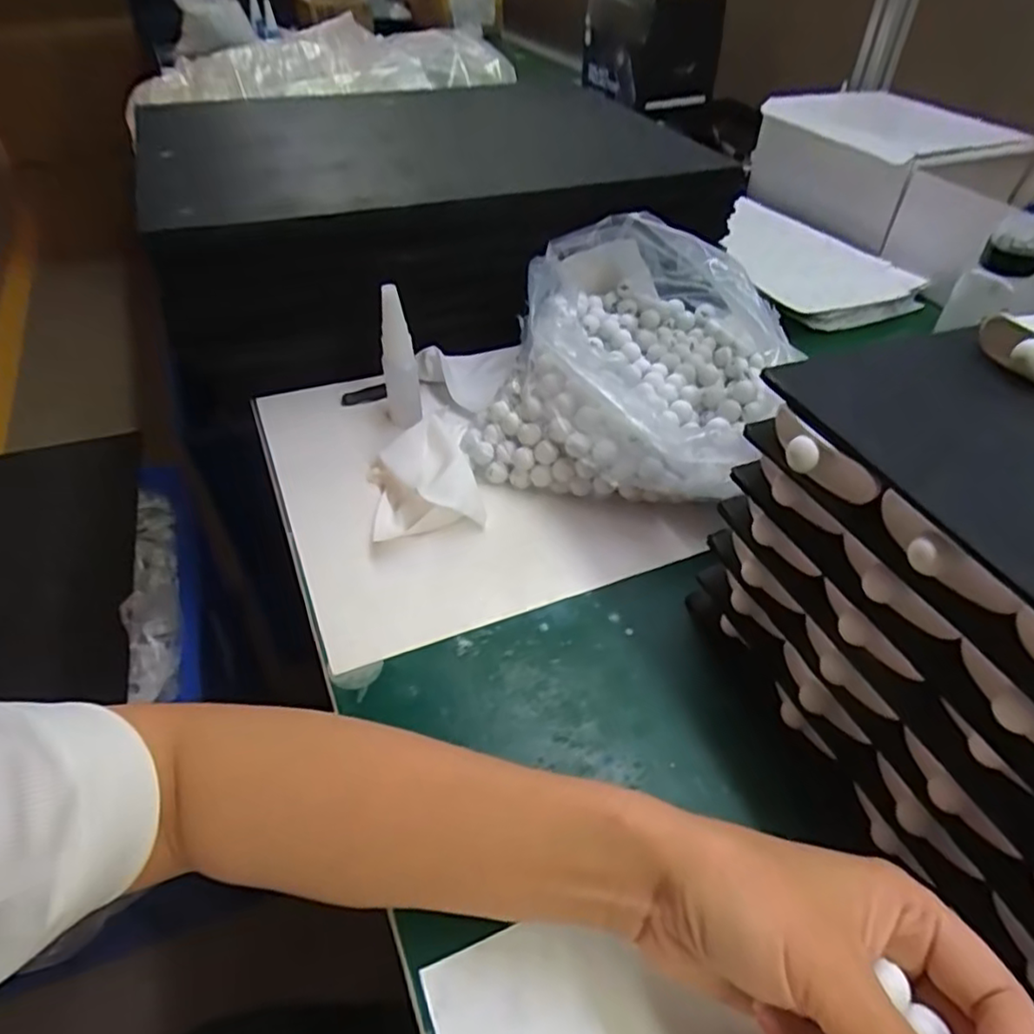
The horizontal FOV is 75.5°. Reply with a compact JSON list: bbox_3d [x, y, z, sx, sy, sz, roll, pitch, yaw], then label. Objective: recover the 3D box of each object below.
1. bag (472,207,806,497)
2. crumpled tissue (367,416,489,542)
[{"bbox_3d":[0.084,-0.123,0.490,0.186,0.107,0.224,13,45,11],"label":"bag"},{"bbox_3d":[-0.067,-0.030,0.455,0.068,0.025,0.093,-10,45,-12],"label":"crumpled tissue"}]

